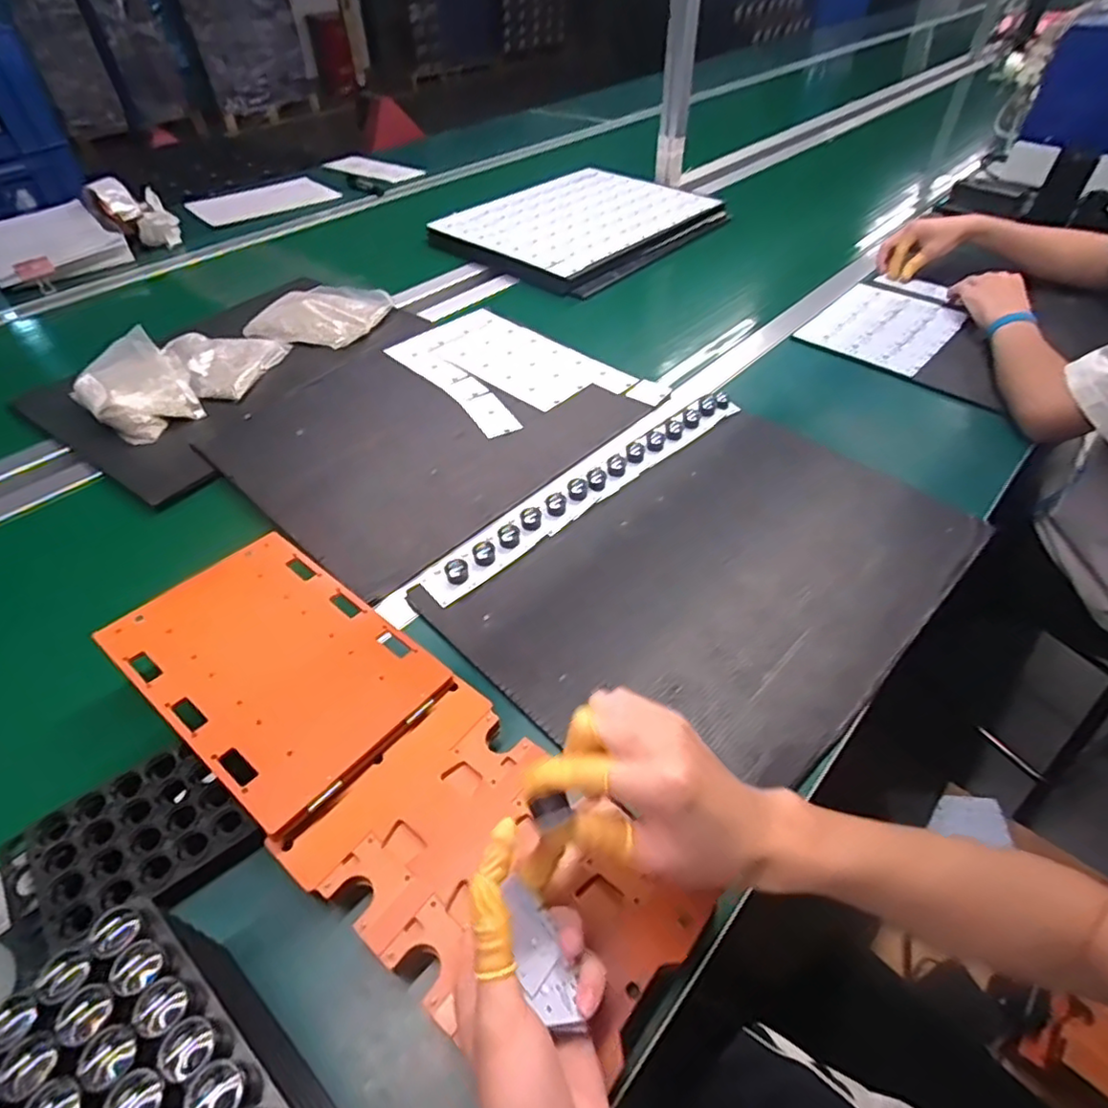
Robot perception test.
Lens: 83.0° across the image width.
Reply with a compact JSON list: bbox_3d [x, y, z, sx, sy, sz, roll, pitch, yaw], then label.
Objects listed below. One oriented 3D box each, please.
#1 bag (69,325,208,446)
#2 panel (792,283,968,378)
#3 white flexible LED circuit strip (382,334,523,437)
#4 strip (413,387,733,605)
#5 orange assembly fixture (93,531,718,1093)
[{"bbox_3d":[-0.535,-0.212,0.795,0.124,0.047,0.177,-29,55,-22],"label":"bag"},{"bbox_3d":[0.488,-0.350,0.943,0.186,0.014,0.227,34,58,27],"label":"panel"},{"bbox_3d":[-0.136,-0.230,0.842,0.060,0.006,0.271,-32,56,-24],"label":"white flexible LED circuit strip"},{"bbox_3d":[0.048,-0.079,0.687,0.444,0.012,0.043,-34,57,-25],"label":"strip"},{"bbox_3d":[-0.126,0.150,0.453,0.460,0.066,0.159,31,57,25],"label":"orange assembly fixture"}]

